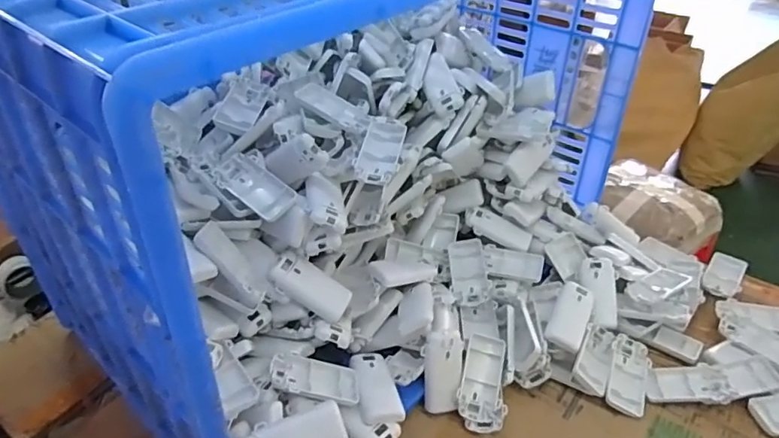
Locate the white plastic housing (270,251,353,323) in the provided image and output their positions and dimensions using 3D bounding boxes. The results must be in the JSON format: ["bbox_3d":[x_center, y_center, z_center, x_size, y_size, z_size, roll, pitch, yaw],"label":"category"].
[{"bbox_3d":[-0.088,0.075,0.617,0.093,0.026,0.042,36,43,-8],"label":"white plastic housing"}]

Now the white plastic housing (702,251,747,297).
[{"bbox_3d":[0.504,0.082,0.818,0.048,0.013,0.104,21,45,26],"label":"white plastic housing"}]

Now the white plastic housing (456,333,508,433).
[{"bbox_3d":[0.110,0.192,0.639,0.052,0.022,0.106,5,71,10],"label":"white plastic housing"}]

